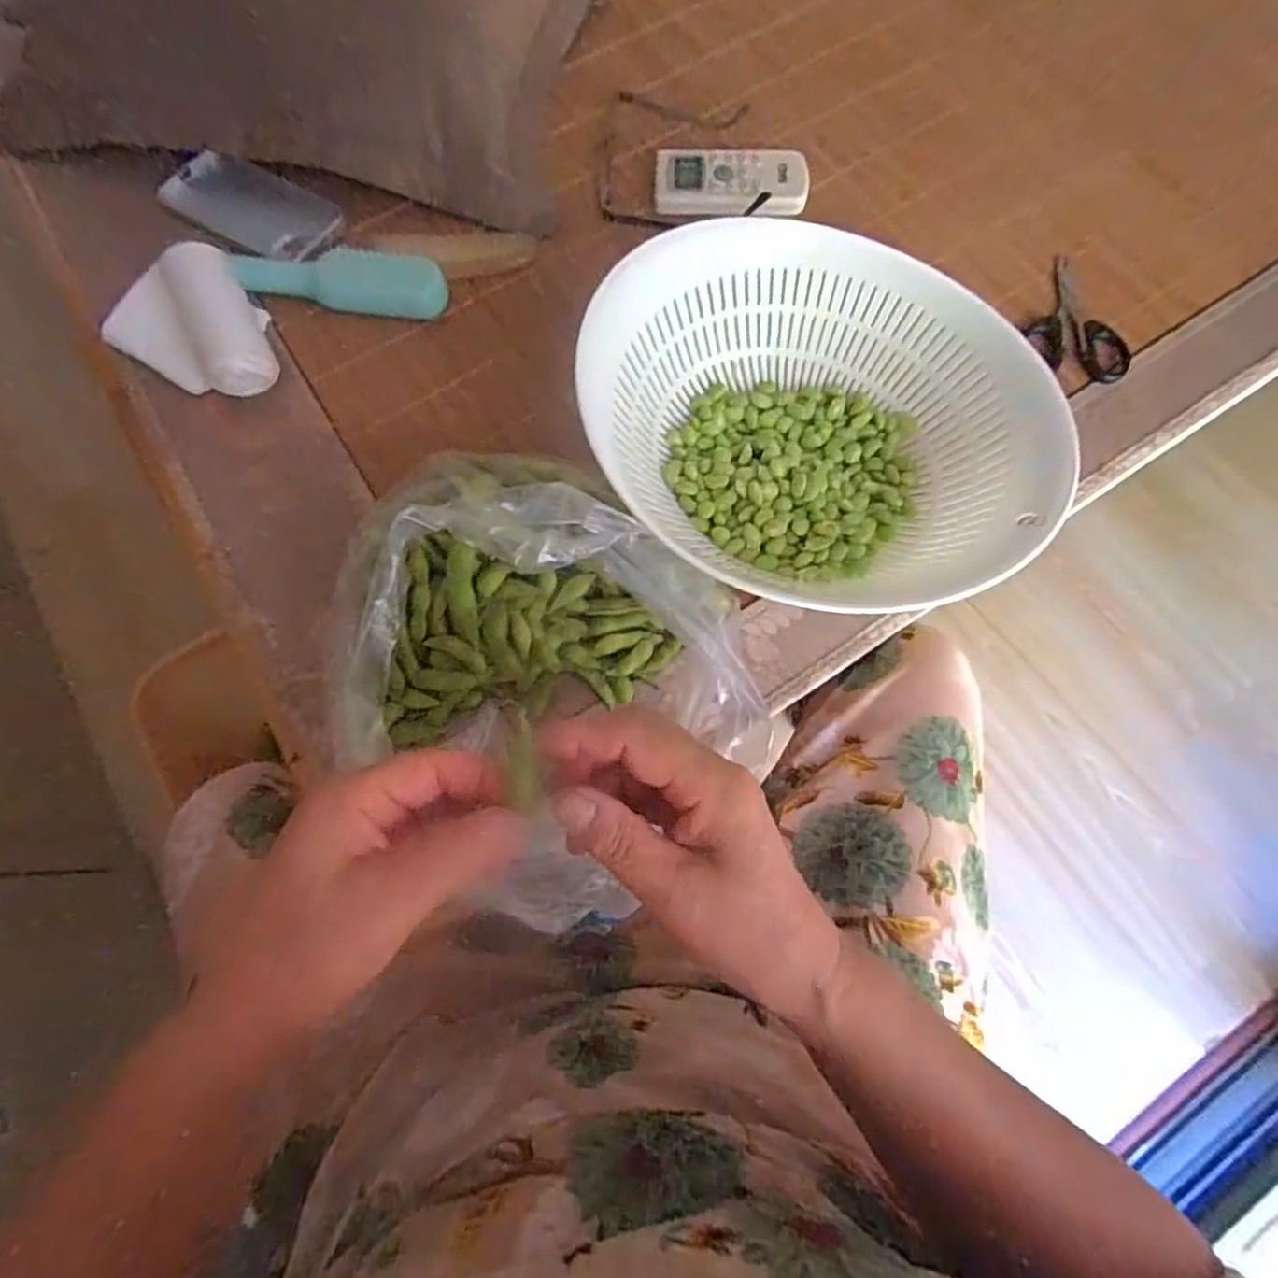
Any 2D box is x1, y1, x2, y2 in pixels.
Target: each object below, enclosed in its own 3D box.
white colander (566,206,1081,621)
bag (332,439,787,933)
[{"bbox_3d":[0.105,-0.132,0.426,0.243,0.096,0.262,0,73,1],"label":"white colander"},{"bbox_3d":[-0.058,0.018,0.383,0.211,0.104,0.250,-43,76,-13],"label":"bag"}]

